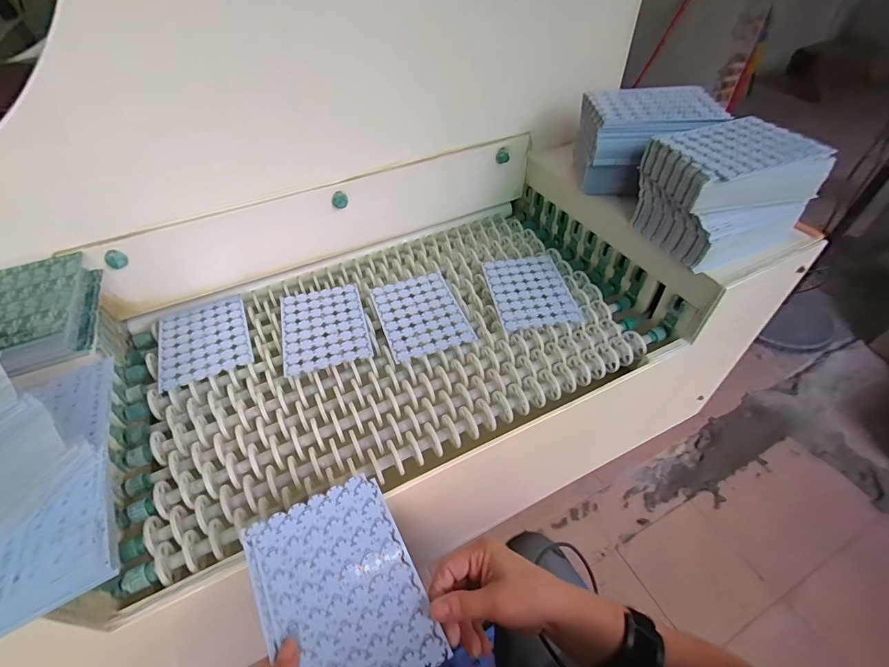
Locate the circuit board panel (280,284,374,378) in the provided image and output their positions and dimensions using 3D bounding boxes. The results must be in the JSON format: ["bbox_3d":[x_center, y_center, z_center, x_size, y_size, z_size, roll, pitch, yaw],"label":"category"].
[{"bbox_3d":[-0.172,-0.012,0.599,0.116,0.005,0.154,-13,49,-11],"label":"circuit board panel"}]

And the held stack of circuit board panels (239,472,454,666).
[{"bbox_3d":[-0.086,0.212,0.347,0.120,0.014,0.162,-23,56,-18],"label":"held stack of circuit board panels"}]

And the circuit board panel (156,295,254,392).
[{"bbox_3d":[-0.339,0.006,0.591,0.115,0.007,0.150,-19,49,-16],"label":"circuit board panel"}]

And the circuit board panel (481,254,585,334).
[{"bbox_3d":[0.130,-0.067,0.641,0.119,0.007,0.152,-9,49,-2],"label":"circuit board panel"}]

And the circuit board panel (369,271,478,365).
[{"bbox_3d":[-0.035,-0.031,0.613,0.117,0.005,0.157,-17,50,-12],"label":"circuit board panel"}]

